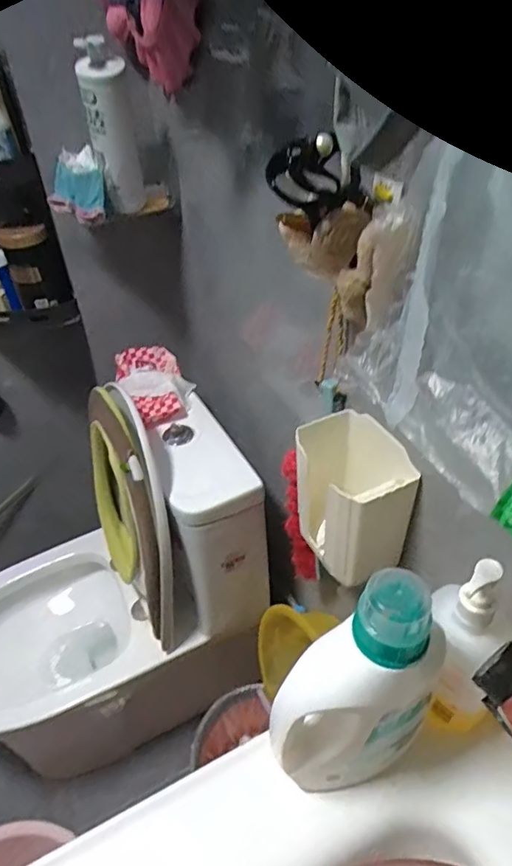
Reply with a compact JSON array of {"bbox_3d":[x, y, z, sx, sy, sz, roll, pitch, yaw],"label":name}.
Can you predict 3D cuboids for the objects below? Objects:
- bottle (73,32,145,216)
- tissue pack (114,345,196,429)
[{"bbox_3d":[-0.239,-0.502,0.883,0.071,0.256,0.062,-14,41,-12],"label":"bottle"},{"bbox_3d":[-0.193,-0.096,1.016,0.127,0.053,0.190,-18,42,-16],"label":"tissue pack"}]

